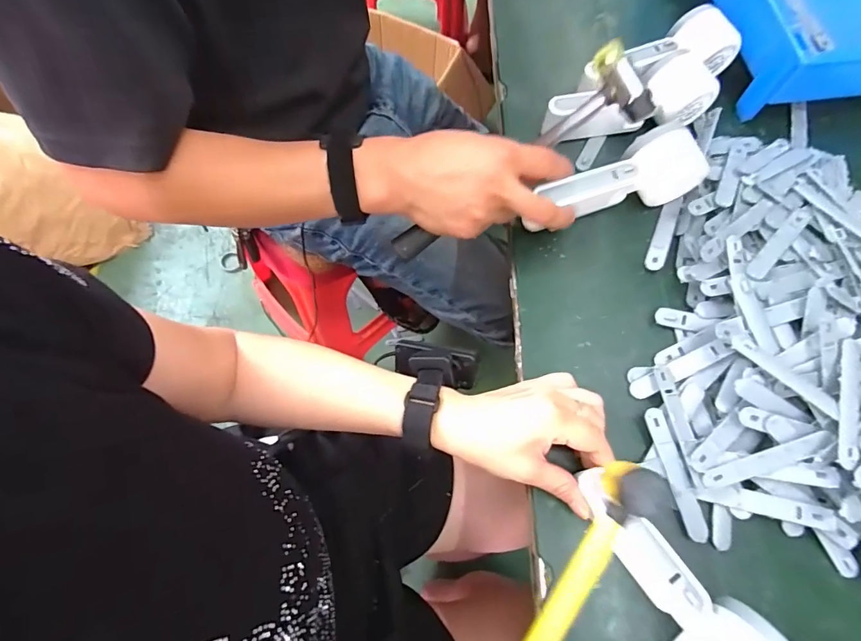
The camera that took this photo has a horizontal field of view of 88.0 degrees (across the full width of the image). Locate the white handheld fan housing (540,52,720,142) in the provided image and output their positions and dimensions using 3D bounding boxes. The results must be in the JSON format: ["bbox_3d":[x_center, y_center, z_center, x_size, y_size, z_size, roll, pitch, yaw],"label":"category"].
[{"bbox_3d":[0.198,-0.216,0.446,0.161,0.054,0.055,-10,70,7],"label":"white handheld fan housing"}]

